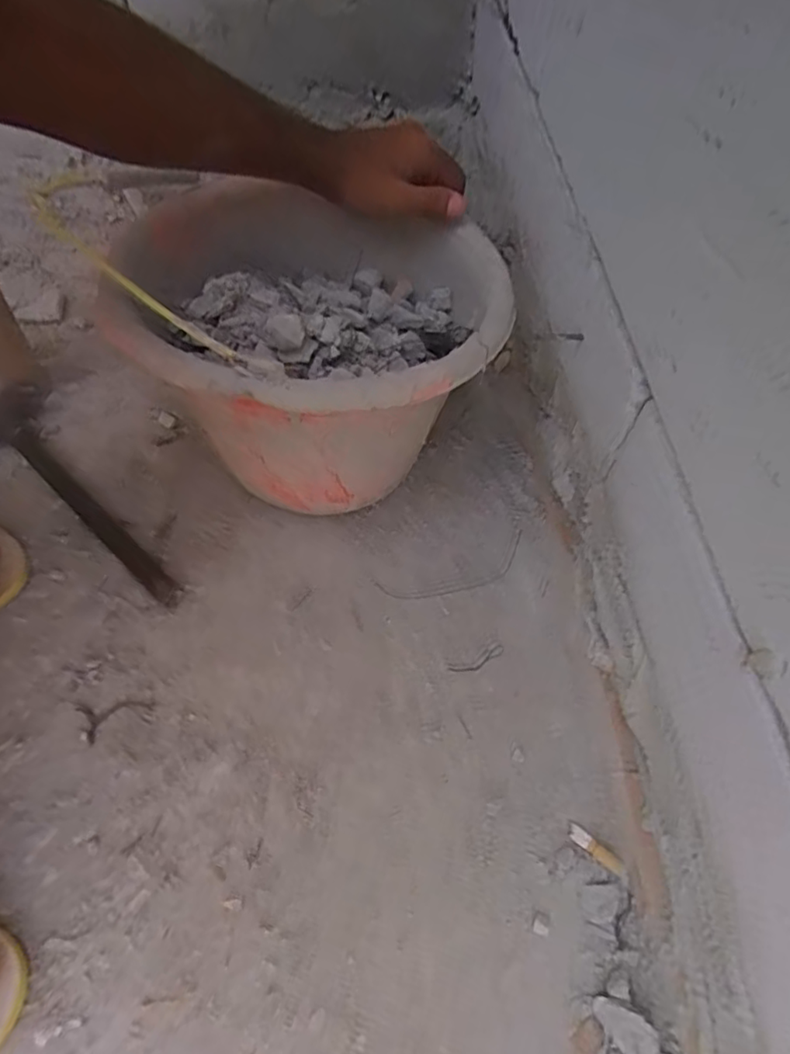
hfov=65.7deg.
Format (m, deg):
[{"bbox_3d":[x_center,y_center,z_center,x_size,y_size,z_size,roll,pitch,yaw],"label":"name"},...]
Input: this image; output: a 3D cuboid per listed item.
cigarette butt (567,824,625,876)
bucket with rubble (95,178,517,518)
[{"bbox_3d":[0.141,0.226,0.427,0.040,0.008,0.011,36,66,17],"label":"cigarette butt"},{"bbox_3d":[-0.046,-0.129,0.505,0.227,0.197,0.231,1,61,-2],"label":"bucket with rubble"}]

